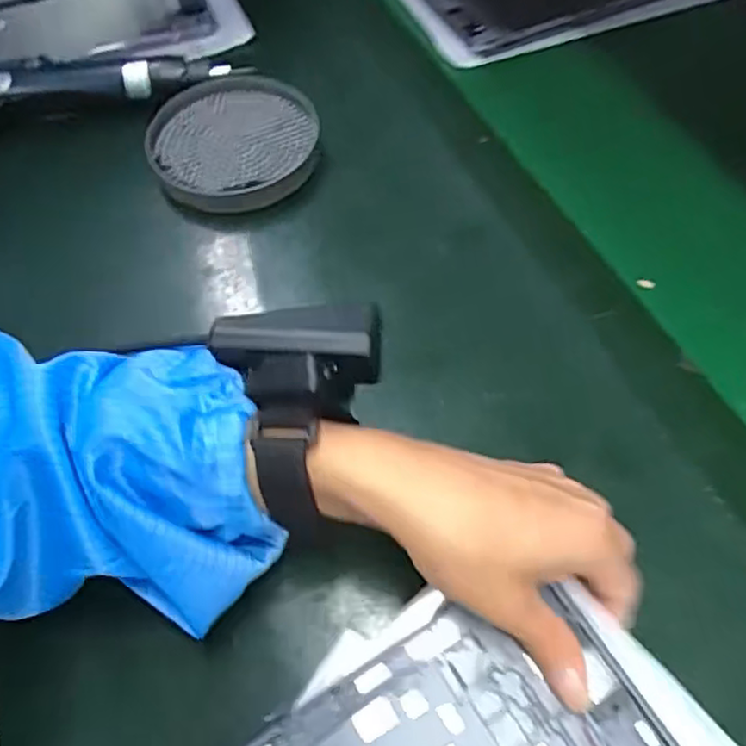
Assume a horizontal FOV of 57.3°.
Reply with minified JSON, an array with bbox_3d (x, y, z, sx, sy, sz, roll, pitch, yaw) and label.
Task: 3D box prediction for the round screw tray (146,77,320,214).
[{"bbox_3d":[-0.096,-0.162,0.473,0.111,0.014,0.115,1,61,-1],"label":"round screw tray"}]

